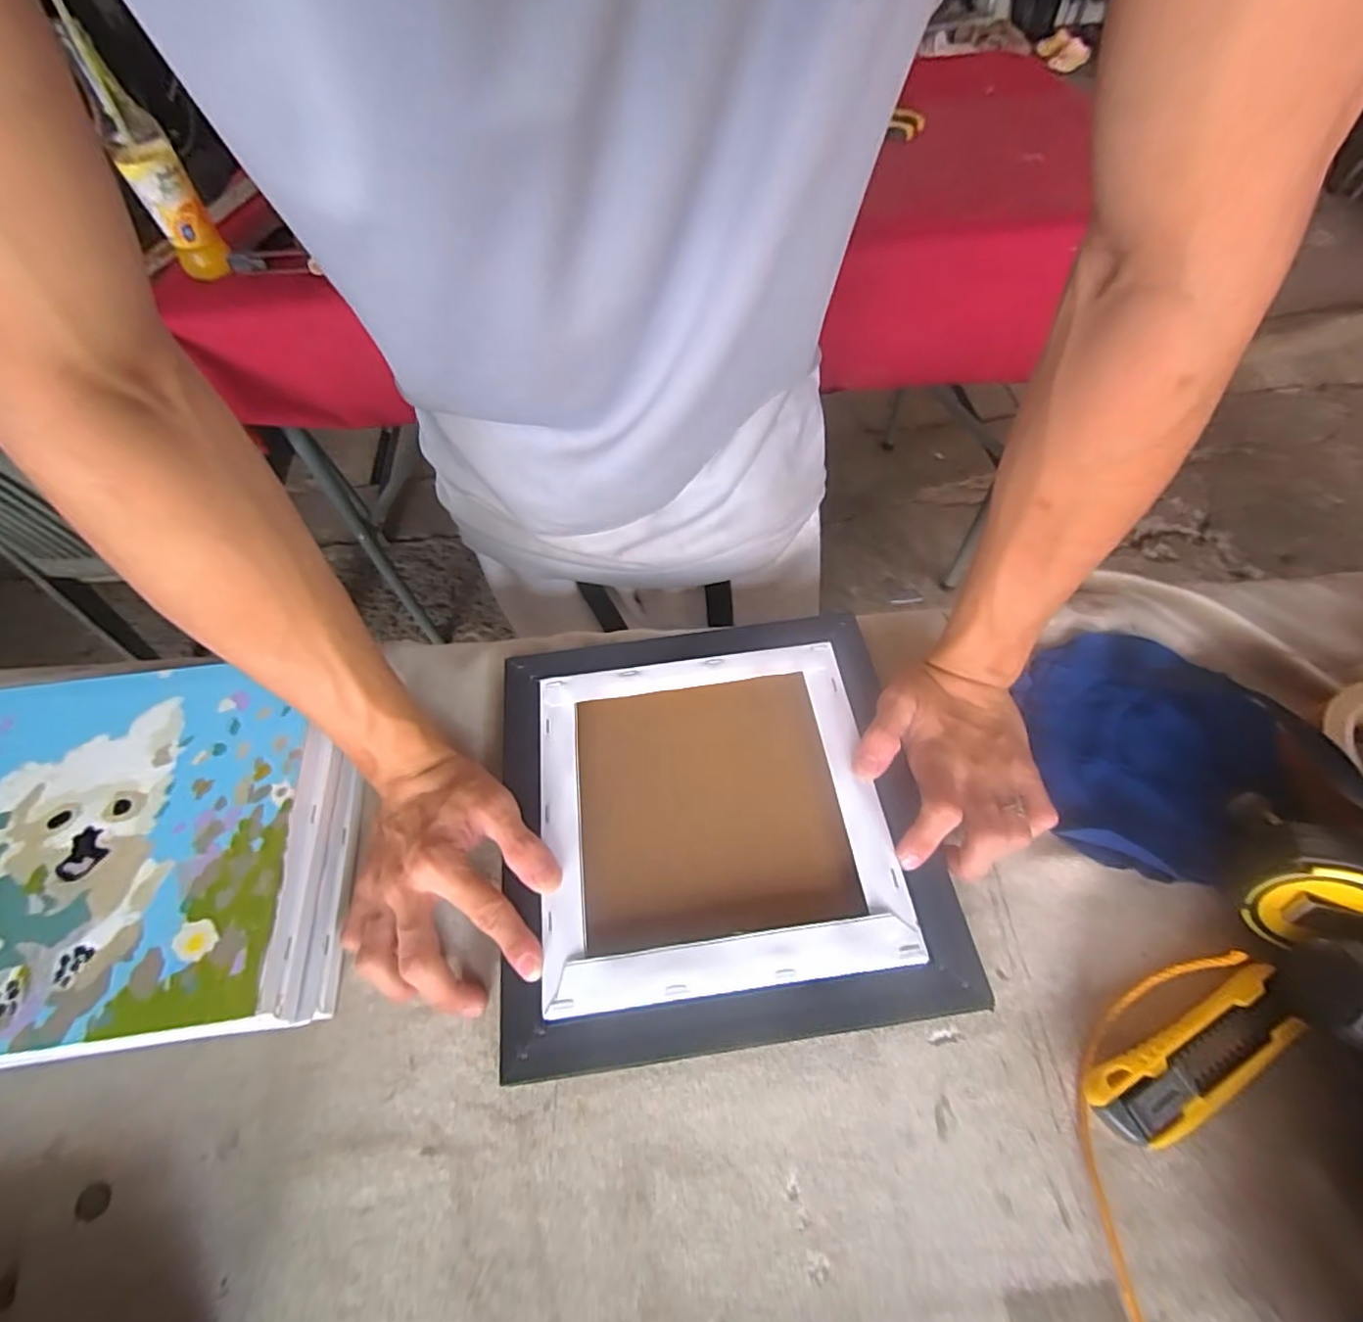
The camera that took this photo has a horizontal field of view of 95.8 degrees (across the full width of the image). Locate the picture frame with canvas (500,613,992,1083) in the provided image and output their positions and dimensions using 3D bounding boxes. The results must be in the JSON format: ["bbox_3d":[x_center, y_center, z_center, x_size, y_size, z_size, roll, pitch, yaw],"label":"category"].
[{"bbox_3d":[0.016,0.087,0.375,0.240,0.024,0.250,-8,59,-1],"label":"picture frame with canvas"}]

